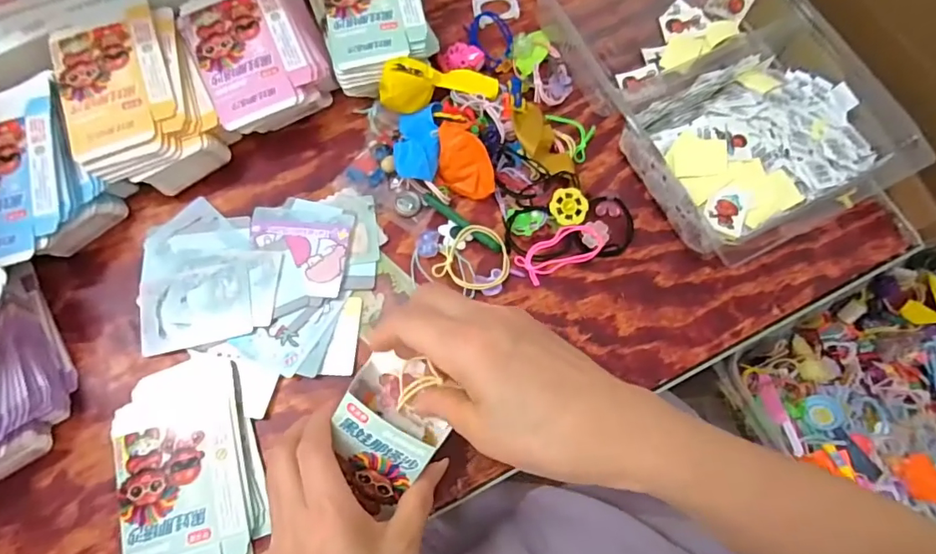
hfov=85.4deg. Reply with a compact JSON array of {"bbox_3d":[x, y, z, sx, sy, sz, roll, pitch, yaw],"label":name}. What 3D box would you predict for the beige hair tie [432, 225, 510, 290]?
[{"bbox_3d":[0.008,-0.014,0.418,0.055,0.010,0.059,0,74,-1],"label":"beige hair tie"}]

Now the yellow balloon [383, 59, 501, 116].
[{"bbox_3d":[-0.026,-0.169,0.444,0.107,0.031,0.037,-13,74,-25],"label":"yellow balloon"}]

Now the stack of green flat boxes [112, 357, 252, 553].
[{"bbox_3d":[-0.206,0.144,0.365,0.086,0.013,0.158,-15,75,-6],"label":"stack of green flat boxes"}]

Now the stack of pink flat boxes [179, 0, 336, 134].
[{"bbox_3d":[-0.185,-0.201,0.452,0.109,0.043,0.149,-25,76,-8],"label":"stack of pink flat boxes"}]

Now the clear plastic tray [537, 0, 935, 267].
[{"bbox_3d":[0.207,-0.205,0.461,0.216,0.049,0.373,-26,76,-9],"label":"clear plastic tray"}]

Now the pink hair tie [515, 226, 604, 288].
[{"bbox_3d":[0.078,-0.021,0.423,0.071,0.011,0.031,-25,76,-8],"label":"pink hair tie"}]

